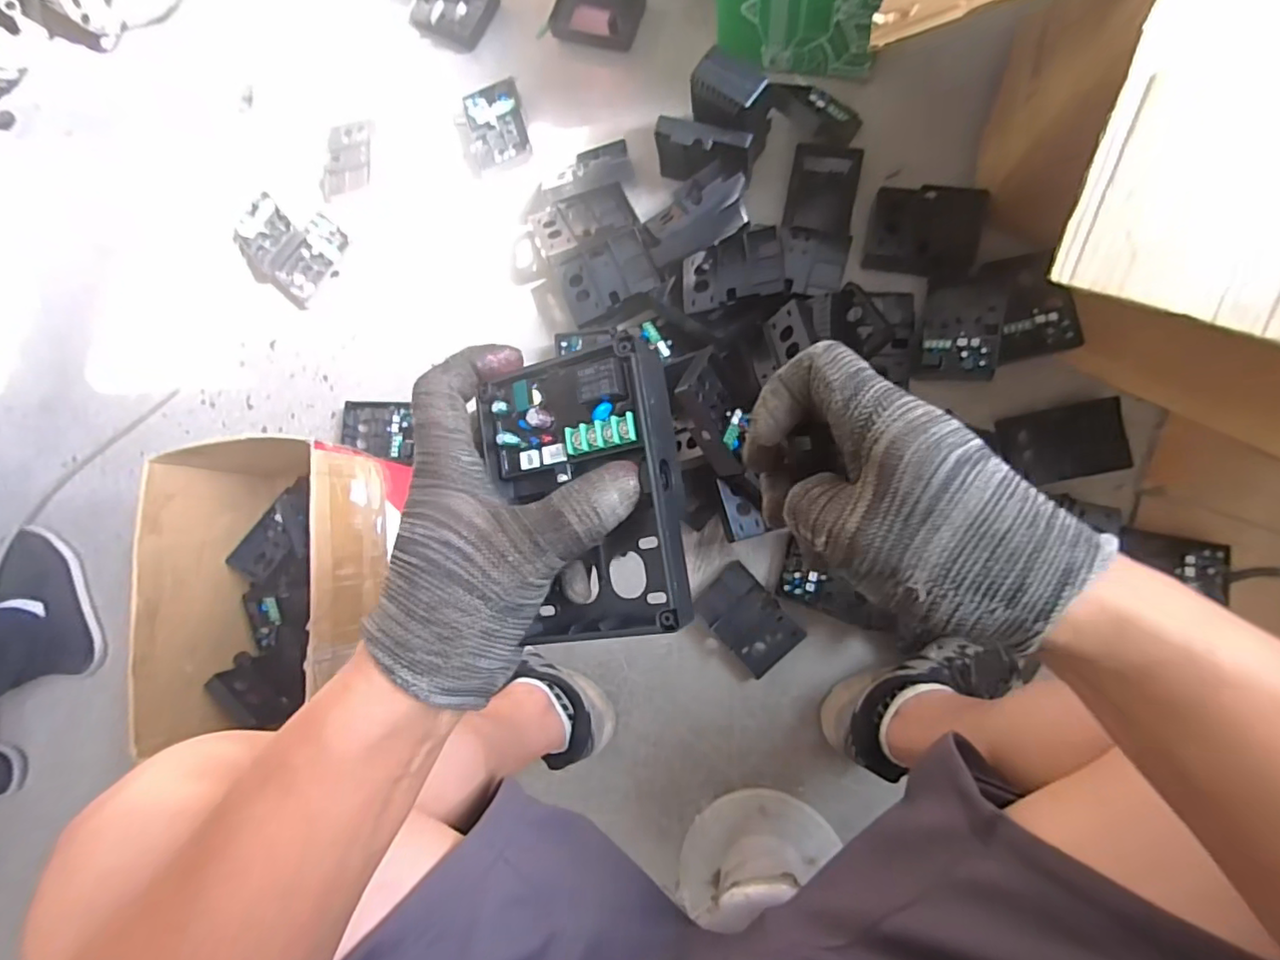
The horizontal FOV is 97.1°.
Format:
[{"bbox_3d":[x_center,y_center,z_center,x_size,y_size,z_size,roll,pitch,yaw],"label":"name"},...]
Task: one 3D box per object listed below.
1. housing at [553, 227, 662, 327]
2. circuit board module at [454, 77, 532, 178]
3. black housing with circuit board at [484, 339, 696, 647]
[{"bbox_3d":[-0.041,-0.268,0.760,0.123,0.051,0.085,-23,84,5],"label":"housing"},{"bbox_3d":[-0.216,-0.515,0.823,0.100,0.019,0.110,-16,85,6],"label":"circuit board module"},{"bbox_3d":[-0.022,0.007,0.256,0.091,0.032,0.124,-15,85,26],"label":"black housing with circuit board"}]

